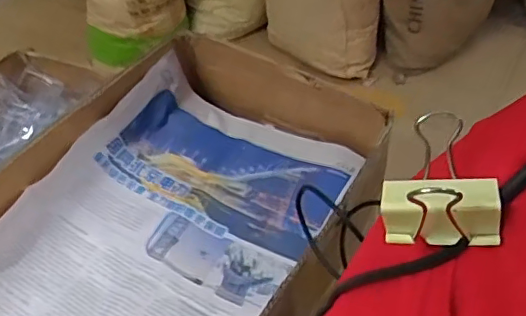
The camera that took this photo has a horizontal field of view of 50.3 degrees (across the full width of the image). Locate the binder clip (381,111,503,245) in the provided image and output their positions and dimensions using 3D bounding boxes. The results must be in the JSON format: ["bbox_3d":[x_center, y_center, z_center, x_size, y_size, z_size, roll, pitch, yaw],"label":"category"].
[{"bbox_3d":[0.066,0.009,0.205,0.041,0.035,0.032,7,48,9],"label":"binder clip"}]

